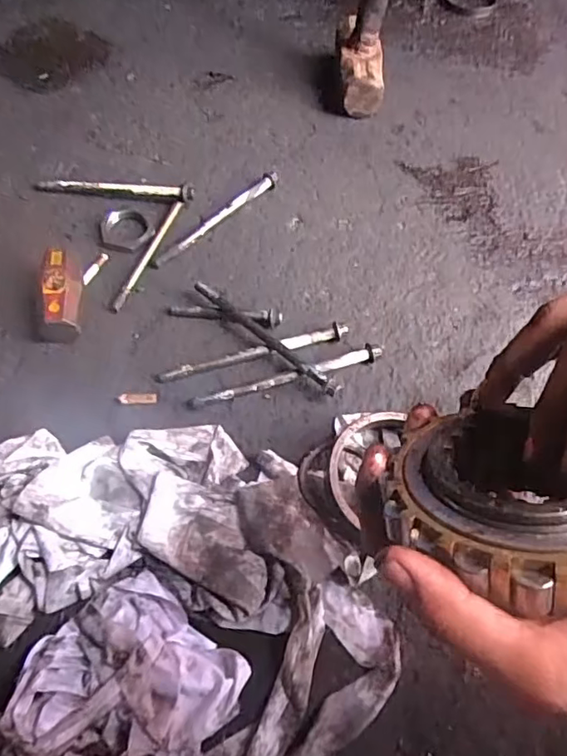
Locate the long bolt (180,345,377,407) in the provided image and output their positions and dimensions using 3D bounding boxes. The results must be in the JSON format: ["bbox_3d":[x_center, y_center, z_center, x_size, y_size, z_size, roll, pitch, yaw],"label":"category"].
[{"bbox_3d":[0.006,-0.003,0.566,0.212,0.013,0.024,-17,63,-12],"label":"long bolt"}]

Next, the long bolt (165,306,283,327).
[{"bbox_3d":[-0.065,-0.072,0.607,0.127,0.017,0.017,7,61,1],"label":"long bolt"}]

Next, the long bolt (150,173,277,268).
[{"bbox_3d":[-0.082,-0.196,0.674,0.020,0.014,0.203,41,66,18],"label":"long bolt"}]

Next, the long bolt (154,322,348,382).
[{"bbox_3d":[-0.033,-0.029,0.581,0.202,0.022,0.019,-13,62,-10],"label":"long bolt"}]

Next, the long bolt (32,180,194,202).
[{"bbox_3d":[-0.209,-0.233,0.680,0.193,0.017,0.022,4,61,-1],"label":"long bolt"}]

